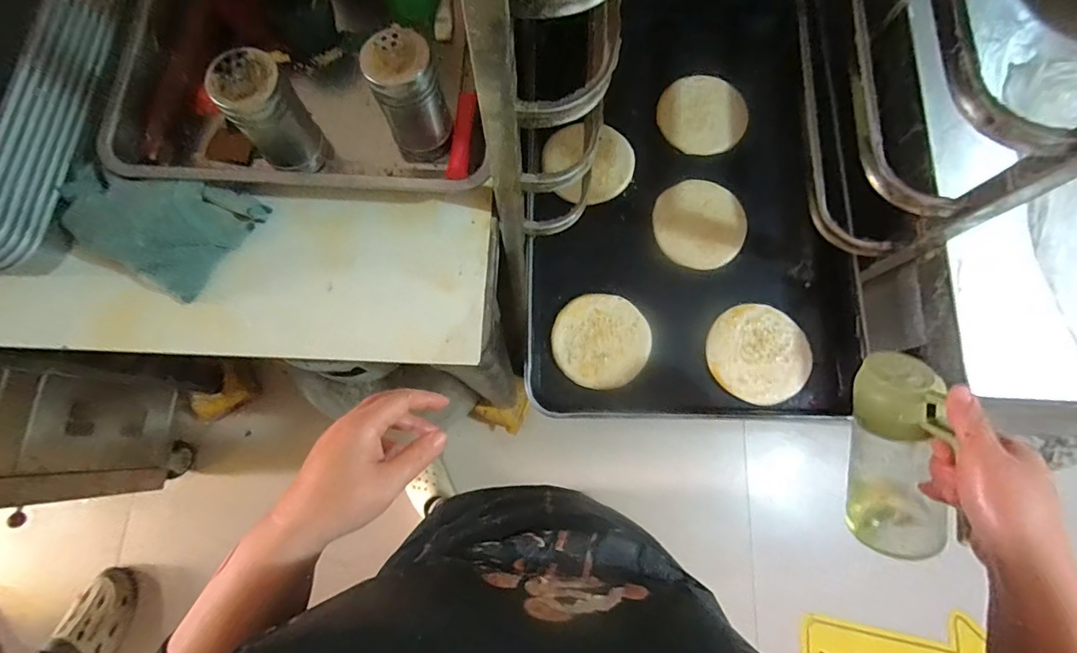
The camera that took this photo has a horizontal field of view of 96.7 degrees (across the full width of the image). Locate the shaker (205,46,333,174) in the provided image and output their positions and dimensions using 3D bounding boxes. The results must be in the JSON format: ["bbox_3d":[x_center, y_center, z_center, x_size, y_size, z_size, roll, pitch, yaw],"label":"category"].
[{"bbox_3d":[-0.256,-0.201,0.464,0.060,0.109,0.058,-41,80,-8],"label":"shaker"}]

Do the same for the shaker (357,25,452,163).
[{"bbox_3d":[-0.123,-0.223,0.466,0.059,0.105,0.067,-18,77,-4],"label":"shaker"}]

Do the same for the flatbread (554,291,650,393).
[{"bbox_3d":[0.078,0.017,0.598,0.116,0.012,0.116,0,77,0],"label":"flatbread"}]

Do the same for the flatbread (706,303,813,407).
[{"bbox_3d":[0.269,0.033,0.586,0.118,0.008,0.116,0,77,0],"label":"flatbread"}]

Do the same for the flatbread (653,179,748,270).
[{"bbox_3d":[0.212,-0.136,0.630,0.115,0.018,0.125,-1,77,0],"label":"flatbread"}]

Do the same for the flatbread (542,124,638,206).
[{"bbox_3d":[0.066,-0.219,0.646,0.120,0.015,0.109,18,78,4],"label":"flatbread"}]

